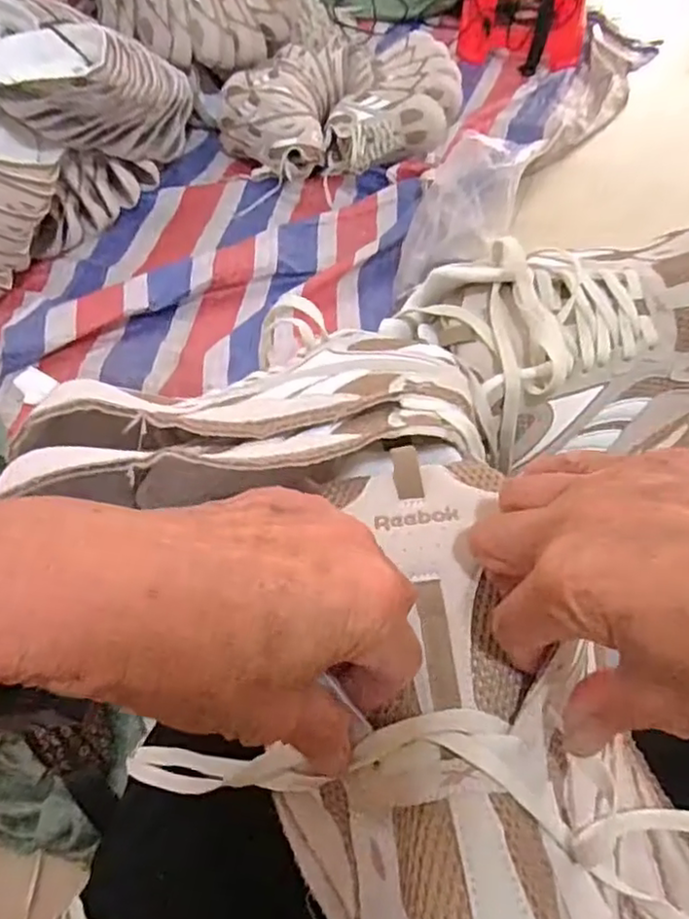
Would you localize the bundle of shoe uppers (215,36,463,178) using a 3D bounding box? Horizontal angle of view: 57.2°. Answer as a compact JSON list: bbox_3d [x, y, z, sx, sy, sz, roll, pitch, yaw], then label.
[{"bbox_3d":[-0.016,-0.751,1.360,0.499,0.160,0.352,1,57,0],"label":"bundle of shoe uppers"}]

